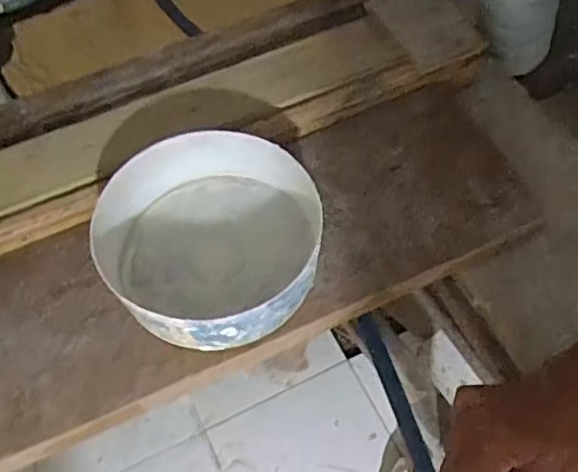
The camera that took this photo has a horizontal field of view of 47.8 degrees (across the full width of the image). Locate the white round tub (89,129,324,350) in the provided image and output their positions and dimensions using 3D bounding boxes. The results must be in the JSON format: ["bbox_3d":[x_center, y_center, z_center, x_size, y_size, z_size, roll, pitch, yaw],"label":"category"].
[{"bbox_3d":[-0.066,0.002,0.530,0.177,0.058,0.169,-2,58,3],"label":"white round tub"}]

